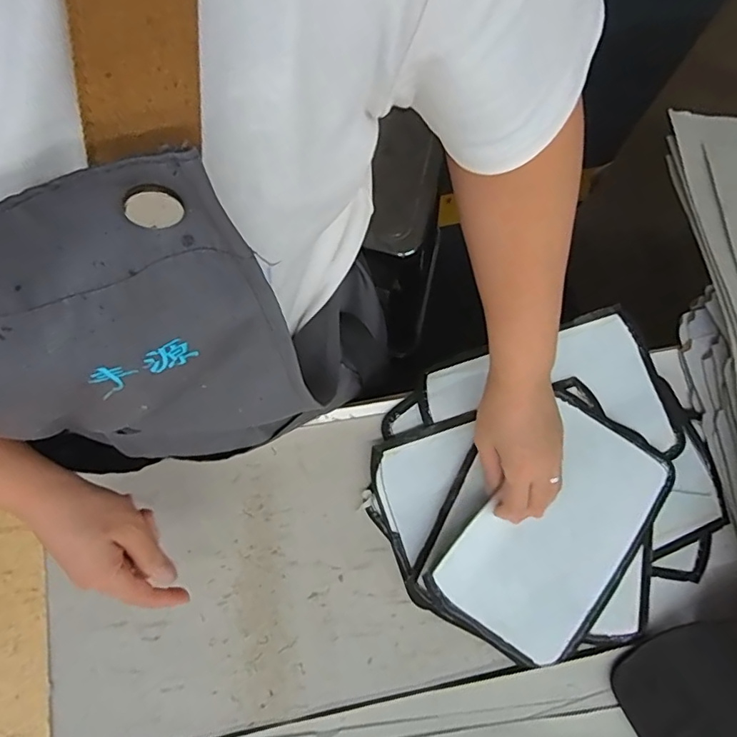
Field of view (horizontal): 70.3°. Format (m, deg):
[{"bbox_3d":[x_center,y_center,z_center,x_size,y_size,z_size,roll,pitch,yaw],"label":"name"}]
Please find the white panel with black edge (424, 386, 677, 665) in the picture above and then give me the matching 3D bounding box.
[{"bbox_3d":[0.165,0.143,0.457,0.130,0.017,0.218,39,81,5],"label":"white panel with black edge"}]

